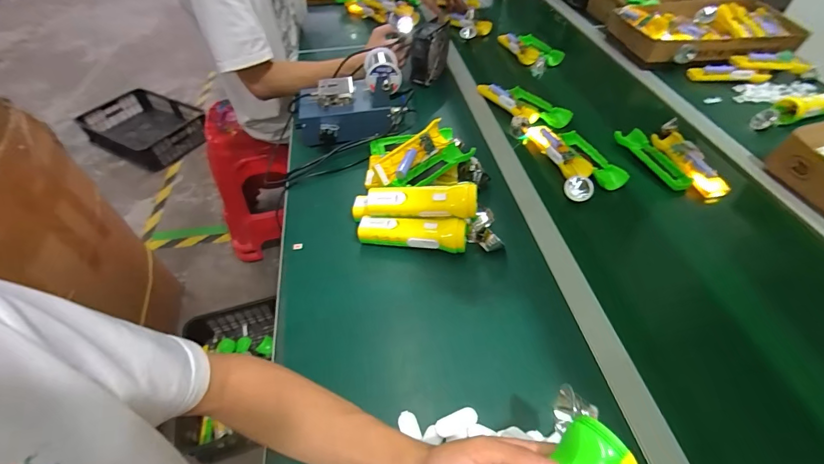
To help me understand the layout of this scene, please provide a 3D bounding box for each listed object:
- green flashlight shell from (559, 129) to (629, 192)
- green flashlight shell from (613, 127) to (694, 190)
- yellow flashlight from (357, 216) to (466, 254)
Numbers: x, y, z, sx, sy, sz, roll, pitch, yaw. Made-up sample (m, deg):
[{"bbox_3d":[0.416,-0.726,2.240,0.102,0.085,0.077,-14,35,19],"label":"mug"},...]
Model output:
[{"bbox_3d":[0.338,-0.141,0.718,0.053,0.022,0.167,-16,50,-13],"label":"green flashlight shell"},{"bbox_3d":[0.453,-0.138,0.713,0.051,0.029,0.159,-14,50,-12],"label":"green flashlight shell"},{"bbox_3d":[-0.001,0.005,0.574,0.164,0.045,0.042,3,50,10],"label":"yellow flashlight"}]

